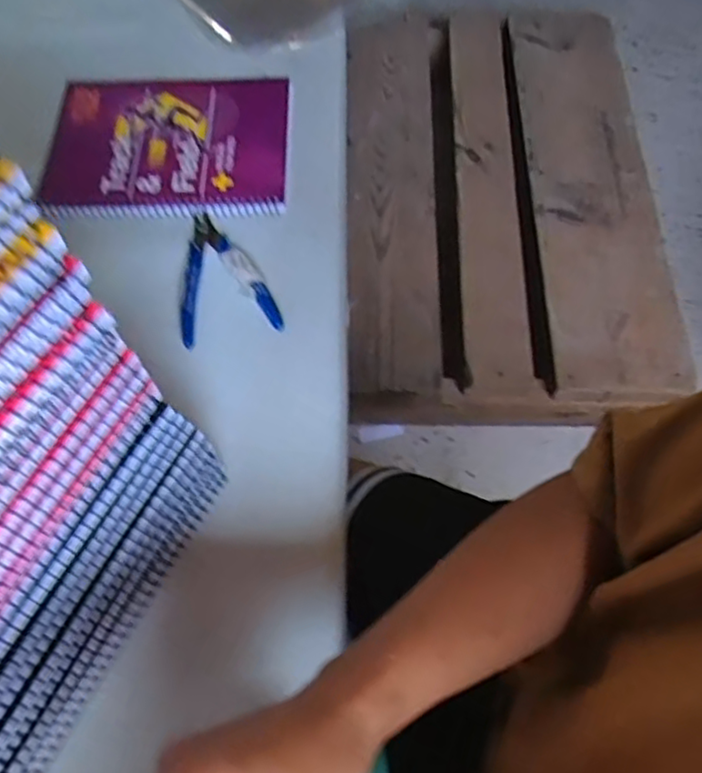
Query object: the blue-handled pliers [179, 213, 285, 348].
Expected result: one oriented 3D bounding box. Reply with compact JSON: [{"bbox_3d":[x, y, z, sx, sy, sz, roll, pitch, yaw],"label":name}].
[{"bbox_3d":[-0.097,-0.085,0.483,0.069,0.008,0.113,-14,65,-8],"label":"blue-handled pliers"}]

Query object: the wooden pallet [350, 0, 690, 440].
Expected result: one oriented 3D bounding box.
[{"bbox_3d":[0.300,-0.414,1.417,0.658,0.164,1.020,1,64,-1],"label":"wooden pallet"}]

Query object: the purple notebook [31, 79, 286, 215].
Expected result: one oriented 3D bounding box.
[{"bbox_3d":[-0.149,-0.204,0.545,0.190,0.013,0.155,-1,64,-2],"label":"purple notebook"}]

